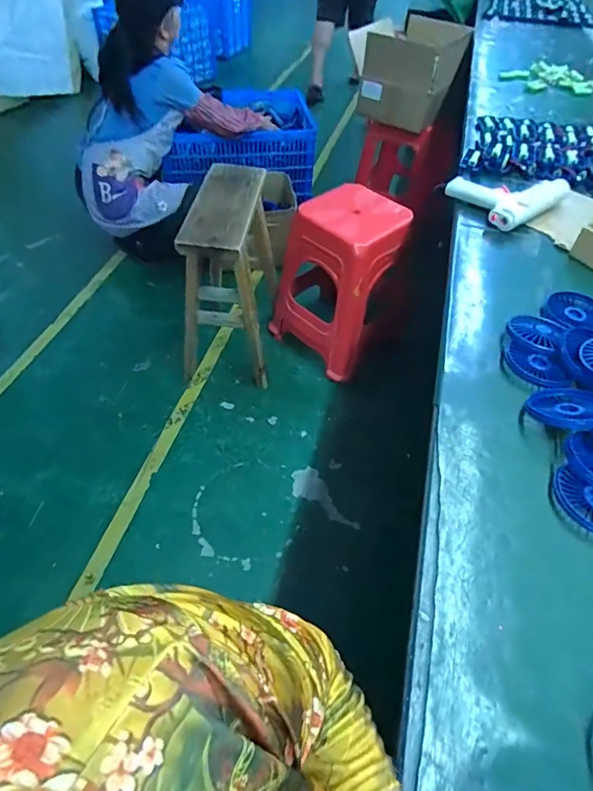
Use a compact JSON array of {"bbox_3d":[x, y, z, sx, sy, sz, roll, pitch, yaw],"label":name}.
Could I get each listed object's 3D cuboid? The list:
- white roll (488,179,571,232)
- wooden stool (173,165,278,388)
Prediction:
[{"bbox_3d":[0.413,-0.339,0.804,0.161,0.042,0.058,-31,59,-24],"label":"white roll"},{"bbox_3d":[-0.199,-0.354,1.387,0.250,0.528,0.404,7,52,3],"label":"wooden stool"}]

